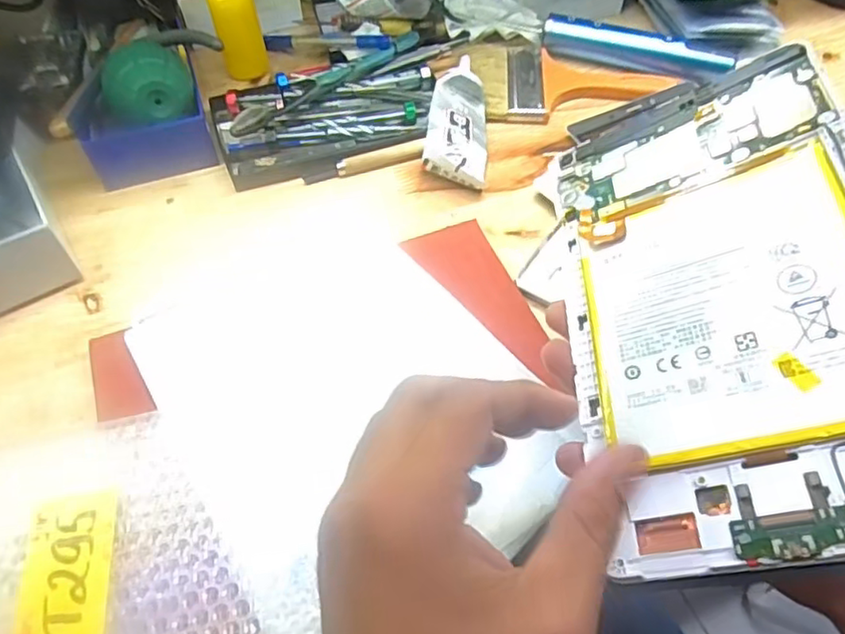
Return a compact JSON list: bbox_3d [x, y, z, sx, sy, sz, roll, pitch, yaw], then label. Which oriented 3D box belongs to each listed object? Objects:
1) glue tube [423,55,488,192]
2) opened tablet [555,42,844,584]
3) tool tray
[{"bbox_3d":[0.027,-0.148,0.464,0.045,0.025,0.116,3,56,4],"label":"glue tube"},{"bbox_3d":[0.112,-0.012,0.235,0.114,0.009,0.202,-20,52,28],"label":"opened tablet"},{"bbox_3d":[-0.069,-0.152,0.468,0.171,0.034,0.092,-13,57,-7],"label":"tool tray"}]

